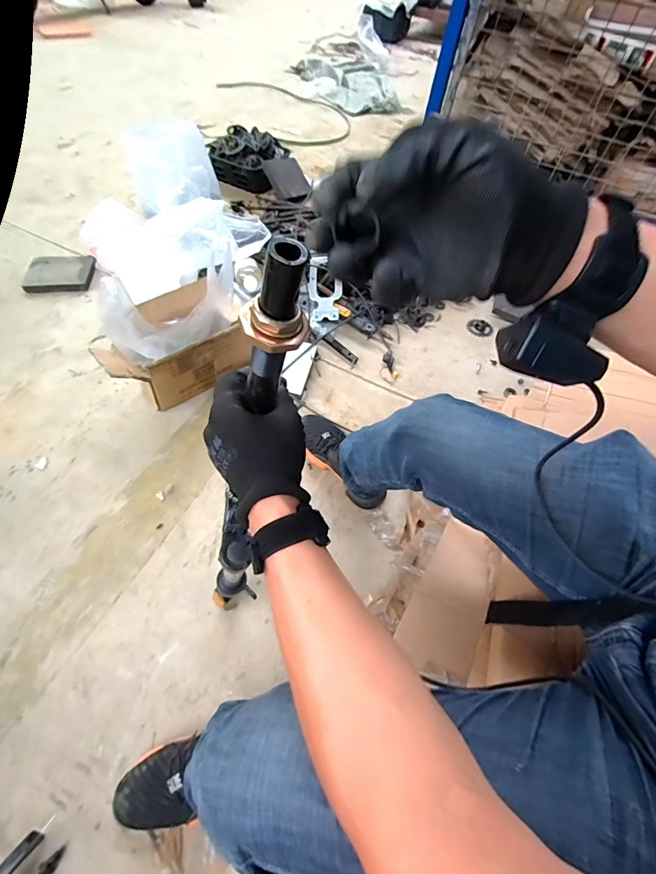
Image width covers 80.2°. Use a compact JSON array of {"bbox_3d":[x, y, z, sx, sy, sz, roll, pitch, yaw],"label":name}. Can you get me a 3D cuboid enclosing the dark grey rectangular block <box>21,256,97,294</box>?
[{"bbox_3d":[-0.844,-0.512,1.223,0.176,0.033,0.173,-3,57,-5],"label":"dark grey rectangular block"}]

